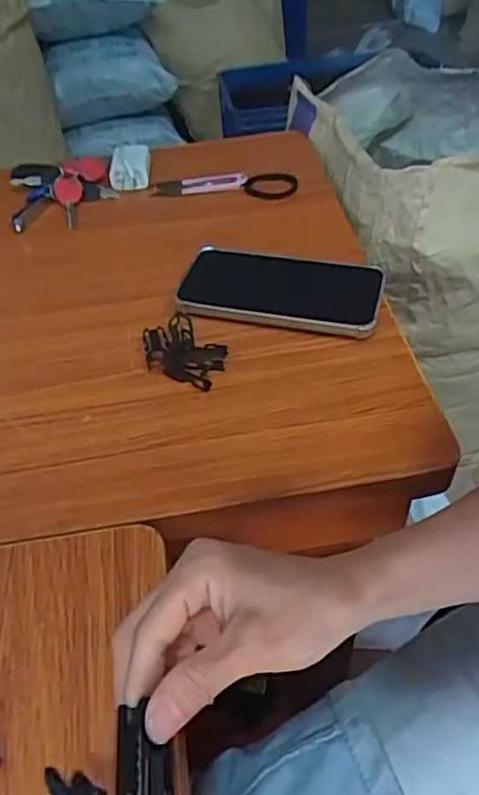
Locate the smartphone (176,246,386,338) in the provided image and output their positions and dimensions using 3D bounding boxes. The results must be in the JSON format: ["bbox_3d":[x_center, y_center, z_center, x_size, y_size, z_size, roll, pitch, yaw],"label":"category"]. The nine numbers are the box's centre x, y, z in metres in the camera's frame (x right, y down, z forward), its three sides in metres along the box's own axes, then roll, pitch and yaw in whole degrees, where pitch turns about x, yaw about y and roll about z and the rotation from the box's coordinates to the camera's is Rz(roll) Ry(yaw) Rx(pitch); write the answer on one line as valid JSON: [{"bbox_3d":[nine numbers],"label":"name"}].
[{"bbox_3d":[0.035,-0.092,0.529,0.167,0.013,0.089,9,46,16],"label":"smartphone"}]

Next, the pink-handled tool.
[{"bbox_3d":[-0.016,-0.226,0.669,0.152,0.013,0.046,-1,47,2],"label":"pink-handled tool"}]

